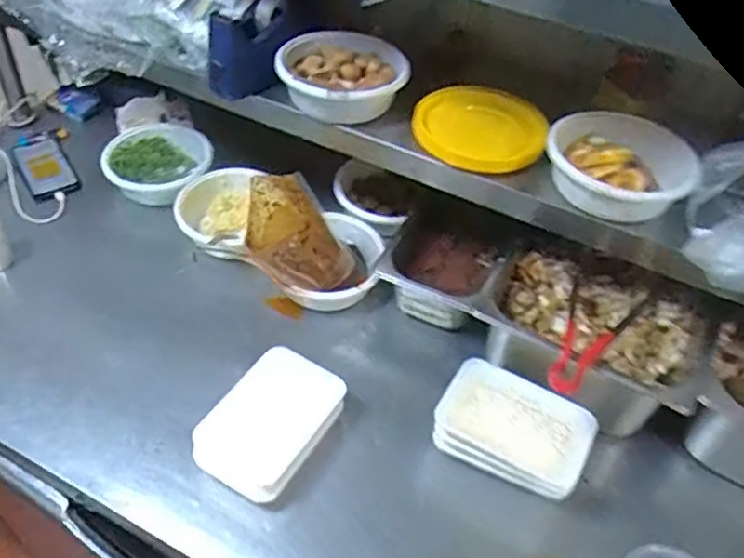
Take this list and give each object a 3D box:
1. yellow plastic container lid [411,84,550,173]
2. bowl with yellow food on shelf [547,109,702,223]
[{"bbox_3d":[0.143,-0.203,0.901,0.172,0.024,0.122,8,75,5],"label":"yellow plastic container lid"},{"bbox_3d":[0.303,-0.137,0.834,0.170,0.074,0.159,3,46,-3],"label":"bowl with yellow food on shelf"}]

